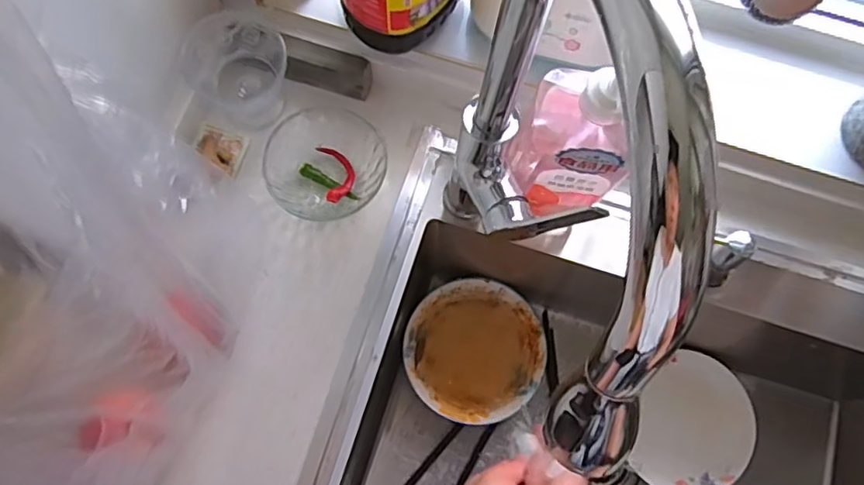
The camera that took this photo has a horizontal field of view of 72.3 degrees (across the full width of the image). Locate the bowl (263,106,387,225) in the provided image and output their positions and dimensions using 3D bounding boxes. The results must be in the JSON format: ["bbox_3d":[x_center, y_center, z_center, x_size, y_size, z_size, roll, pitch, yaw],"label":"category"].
[{"bbox_3d":[-0.108,-0.078,0.608,0.116,0.048,0.114,0,76,-2],"label":"bowl"}]

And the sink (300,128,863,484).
[{"bbox_3d":[0.262,0.213,0.679,0.687,0.257,0.506,17,76,2],"label":"sink"}]

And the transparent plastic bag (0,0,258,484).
[{"bbox_3d":[-0.238,0.038,0.376,0.121,0.400,0.261,6,76,0],"label":"transparent plastic bag"}]

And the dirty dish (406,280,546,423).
[{"bbox_3d":[0.056,0.138,0.768,0.175,0.048,0.174,0,76,-2],"label":"dirty dish"}]

